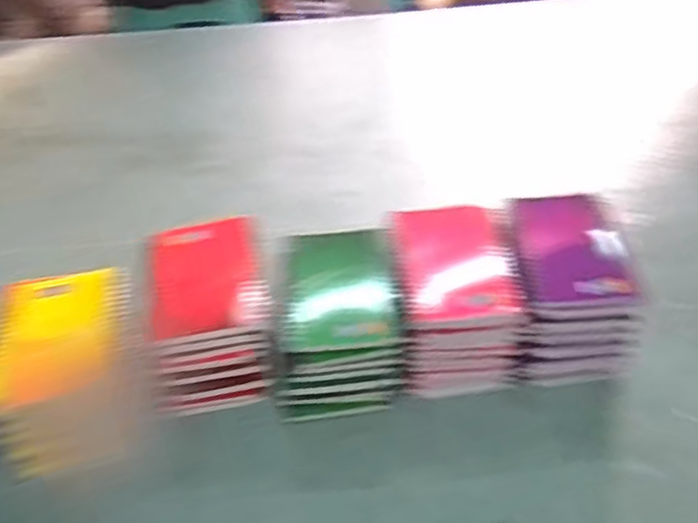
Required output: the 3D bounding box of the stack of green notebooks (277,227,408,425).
[{"bbox_3d":[-0.011,0.056,0.608,0.110,0.095,0.145,-5,48,-1],"label":"stack of green notebooks"}]

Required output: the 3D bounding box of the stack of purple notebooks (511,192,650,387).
[{"bbox_3d":[0.195,0.024,0.610,0.103,0.106,0.143,-1,48,2],"label":"stack of purple notebooks"}]

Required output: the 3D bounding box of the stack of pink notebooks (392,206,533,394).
[{"bbox_3d":[0.095,0.036,0.611,0.102,0.107,0.138,-5,48,-2],"label":"stack of pink notebooks"}]

